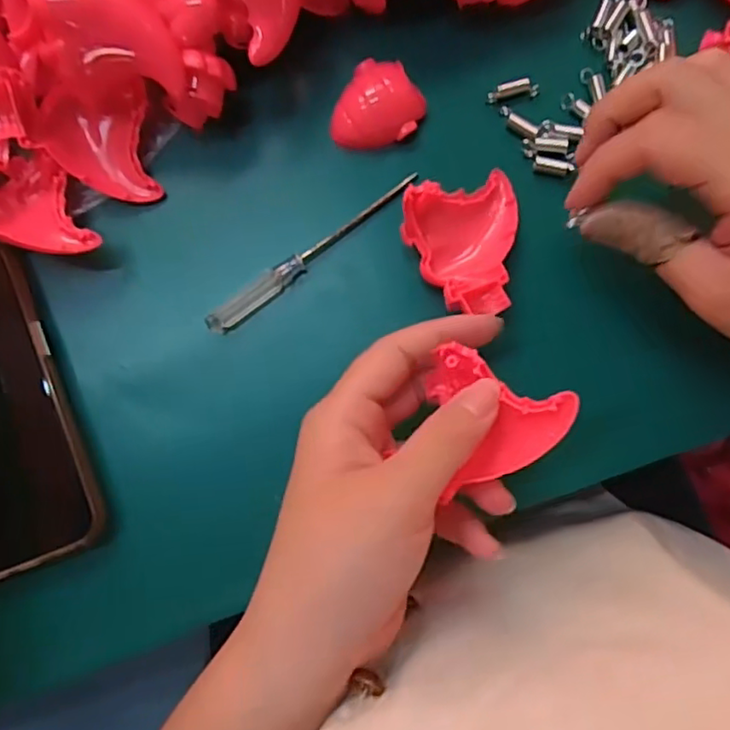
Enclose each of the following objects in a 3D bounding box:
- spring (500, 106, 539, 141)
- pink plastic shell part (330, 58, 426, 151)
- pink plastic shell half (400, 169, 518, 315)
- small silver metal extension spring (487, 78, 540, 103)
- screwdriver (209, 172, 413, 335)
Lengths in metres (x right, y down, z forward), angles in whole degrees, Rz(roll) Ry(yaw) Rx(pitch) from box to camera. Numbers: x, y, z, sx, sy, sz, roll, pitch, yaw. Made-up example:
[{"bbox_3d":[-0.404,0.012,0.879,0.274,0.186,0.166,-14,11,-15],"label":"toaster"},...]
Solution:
[{"bbox_3d":[0.073,-0.115,0.293,0.021,0.005,0.007,40,87,1],"label":"spring"},{"bbox_3d":[0.007,-0.121,0.292,0.037,0.012,0.042,25,86,2],"label":"pink plastic shell part"},{"bbox_3d":[0.049,-0.054,0.281,0.054,0.023,0.062,-17,86,-2],"label":"pink plastic shell half"},{"bbox_3d":[0.071,-0.131,0.294,0.024,0.007,0.007,-9,87,-1],"label":"small silver metal extension spring"},{"bbox_3d":[-0.024,-0.053,0.291,0.118,0.009,0.010,-37,86,-3],"label":"screwdriver"}]

